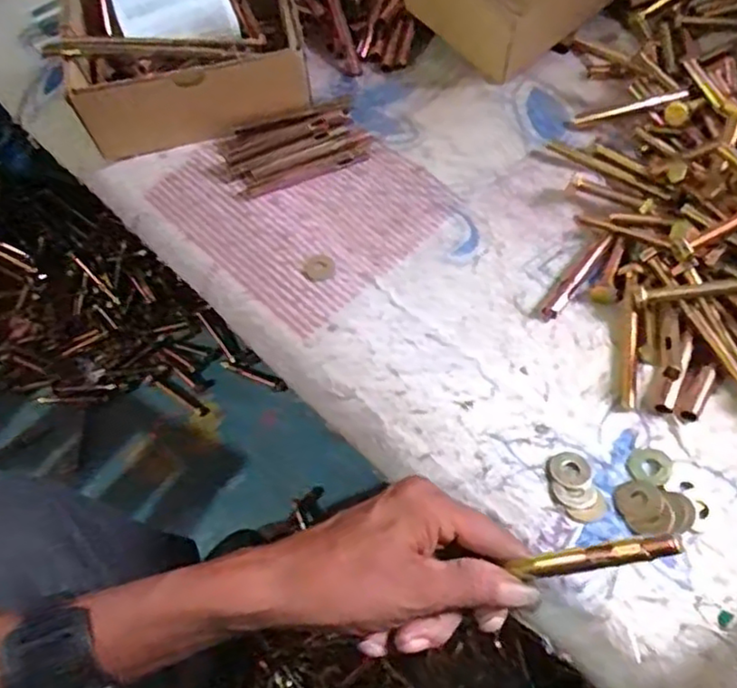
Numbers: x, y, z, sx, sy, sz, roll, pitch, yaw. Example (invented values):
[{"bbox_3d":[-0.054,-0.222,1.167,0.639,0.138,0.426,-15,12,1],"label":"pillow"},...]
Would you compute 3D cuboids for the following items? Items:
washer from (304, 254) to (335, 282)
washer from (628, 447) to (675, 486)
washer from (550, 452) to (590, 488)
[{"bbox_3d":[-0.035,-0.056,0.480,0.021,0.004,0.021,-2,59,3],"label":"washer"},{"bbox_3d":[0.169,0.073,0.395,0.025,0.004,0.026,8,45,17],"label":"washer"},{"bbox_3d":[0.121,0.074,0.394,0.023,0.004,0.023,-2,59,3],"label":"washer"}]

